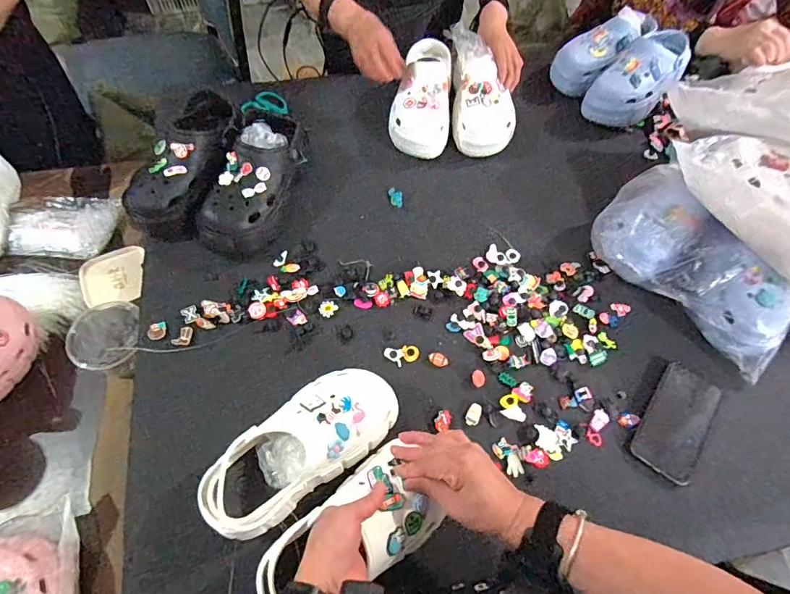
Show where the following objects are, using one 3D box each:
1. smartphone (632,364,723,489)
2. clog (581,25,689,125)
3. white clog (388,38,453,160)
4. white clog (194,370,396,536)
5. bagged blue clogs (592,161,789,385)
[{"bbox_3d":[0.396,0.172,0.617,0.079,0.006,0.164,34,66,15],"label":"smartphone"},{"bbox_3d":[0.481,-0.427,0.870,0.213,0.102,0.113,-40,70,-20],"label":"clog"},{"bbox_3d":[0.054,-0.387,0.847,0.104,0.107,0.249,7,62,1],"label":"white clog"},{"bbox_3d":[-0.111,0.176,0.538,0.244,0.111,0.103,-35,69,-19],"label":"white clog"},{"bbox_3d":[0.448,-0.039,0.667,0.133,0.119,0.316,-33,68,-18],"label":"bagged blue clogs"}]

